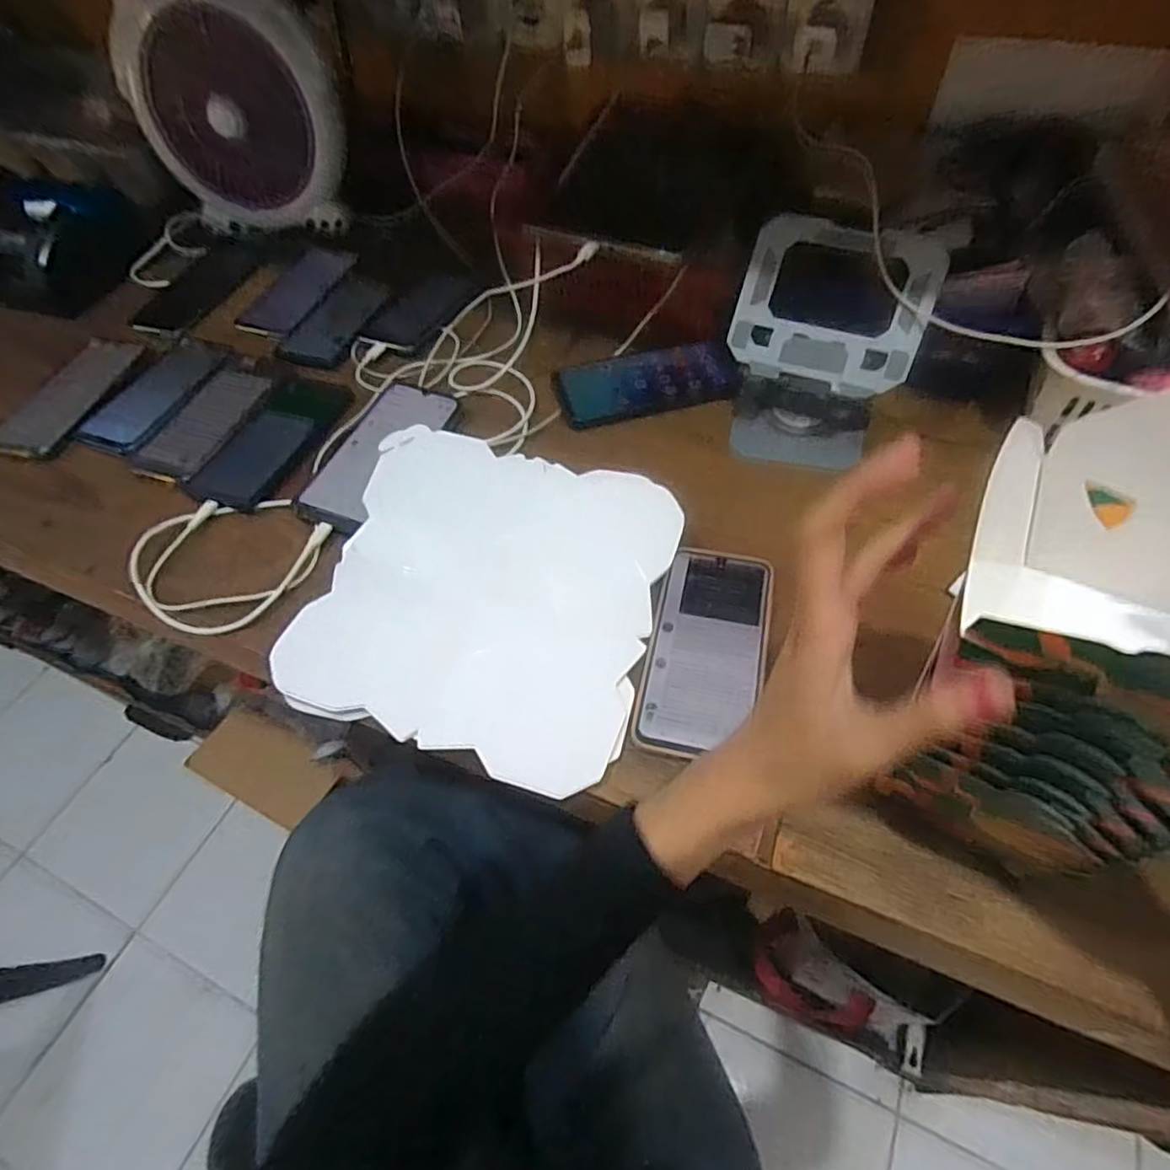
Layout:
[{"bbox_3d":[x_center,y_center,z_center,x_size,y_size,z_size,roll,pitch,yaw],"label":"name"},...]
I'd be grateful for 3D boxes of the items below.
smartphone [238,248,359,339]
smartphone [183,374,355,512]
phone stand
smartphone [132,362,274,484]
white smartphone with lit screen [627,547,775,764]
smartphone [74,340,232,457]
[{"bbox_3d":[-0.341,-0.346,0.748,0.070,0.012,0.168,14,57,13],"label":"smartphone"},{"bbox_3d":[-0.298,-0.140,0.608,0.090,0.011,0.168,17,58,15],"label":"smartphone"},{"bbox_3d":[0.199,-0.199,0.542,0.152,0.152,0.118,16,57,13],"label":"phone stand"},{"bbox_3d":[-0.376,-0.161,0.622,0.076,0.009,0.149,14,57,12],"label":"smartphone"},{"bbox_3d":[0.089,0.043,0.455,0.082,0.008,0.168,10,56,10],"label":"white smartphone with lit screen"},{"bbox_3d":[-0.444,-0.195,0.653,0.087,0.012,0.163,15,57,13],"label":"smartphone"}]

